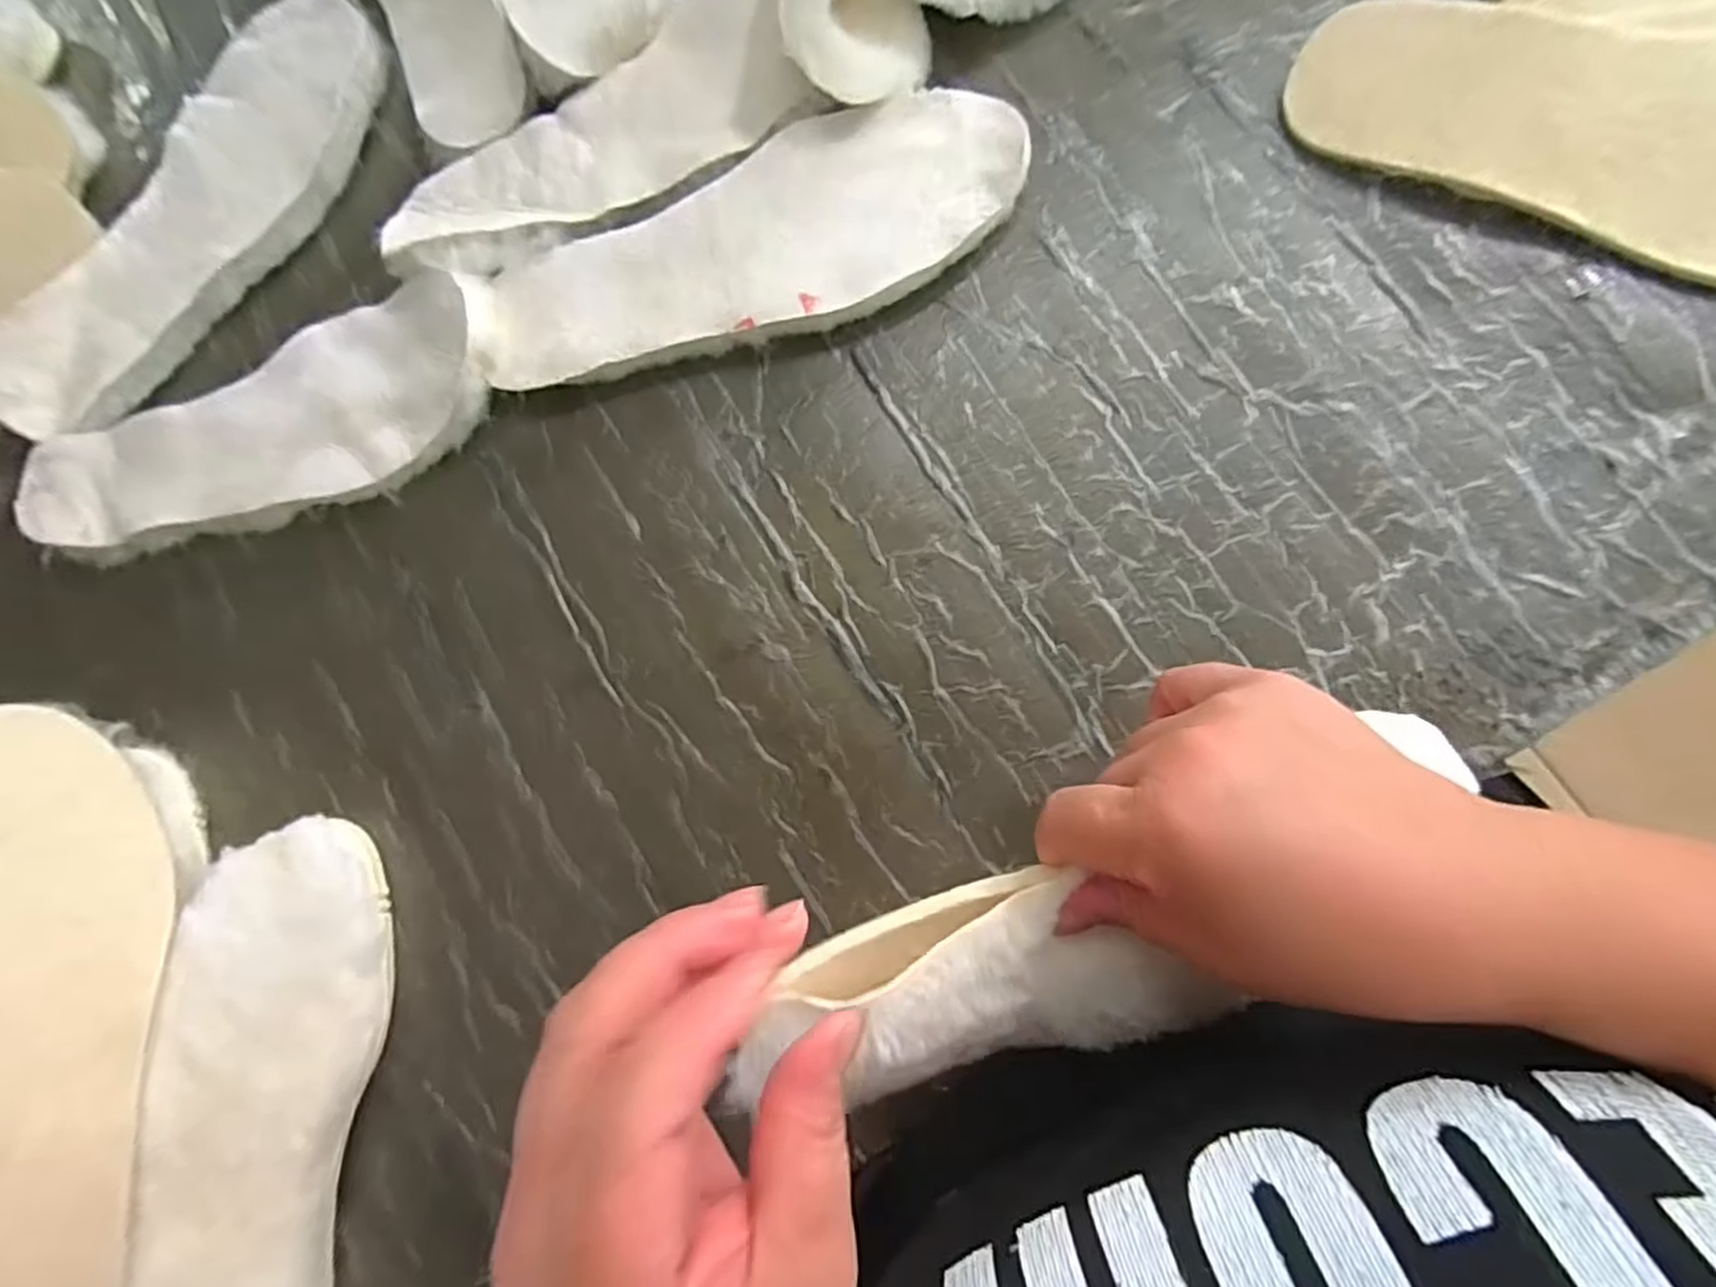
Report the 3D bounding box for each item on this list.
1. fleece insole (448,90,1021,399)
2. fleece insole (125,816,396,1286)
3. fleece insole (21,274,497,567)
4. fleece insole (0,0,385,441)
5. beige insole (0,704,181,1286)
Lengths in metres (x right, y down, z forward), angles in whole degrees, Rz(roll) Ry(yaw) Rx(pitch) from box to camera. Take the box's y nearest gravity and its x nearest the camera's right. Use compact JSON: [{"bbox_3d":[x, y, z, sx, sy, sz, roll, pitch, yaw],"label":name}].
[{"bbox_3d":[-0.055,-0.184,0.354,0.261,0.011,0.088,-17,83,7],"label":"fleece insole"},{"bbox_3d":[-0.260,0.219,0.334,0.086,0.022,0.266,0,81,-14],"label":"fleece insole"},{"bbox_3d":[-0.304,-0.105,0.383,0.259,0.024,0.088,-18,83,6],"label":"fleece insole"},{"bbox_3d":[-0.357,-0.226,0.405,0.098,0.023,0.273,35,90,5],"label":"fleece insole"},{"bbox_3d":[-0.342,0.155,0.308,0.027,0.091,0.261,-33,66,41],"label":"beige insole"}]

